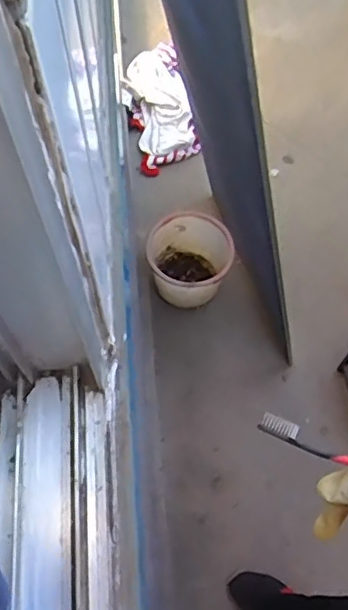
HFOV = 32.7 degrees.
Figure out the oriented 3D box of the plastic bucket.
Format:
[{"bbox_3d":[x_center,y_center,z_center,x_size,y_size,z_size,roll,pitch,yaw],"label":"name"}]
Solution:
[{"bbox_3d":[0.034,-0.105,1.439,0.204,0.178,0.209,0,65,0],"label":"plastic bucket"}]

